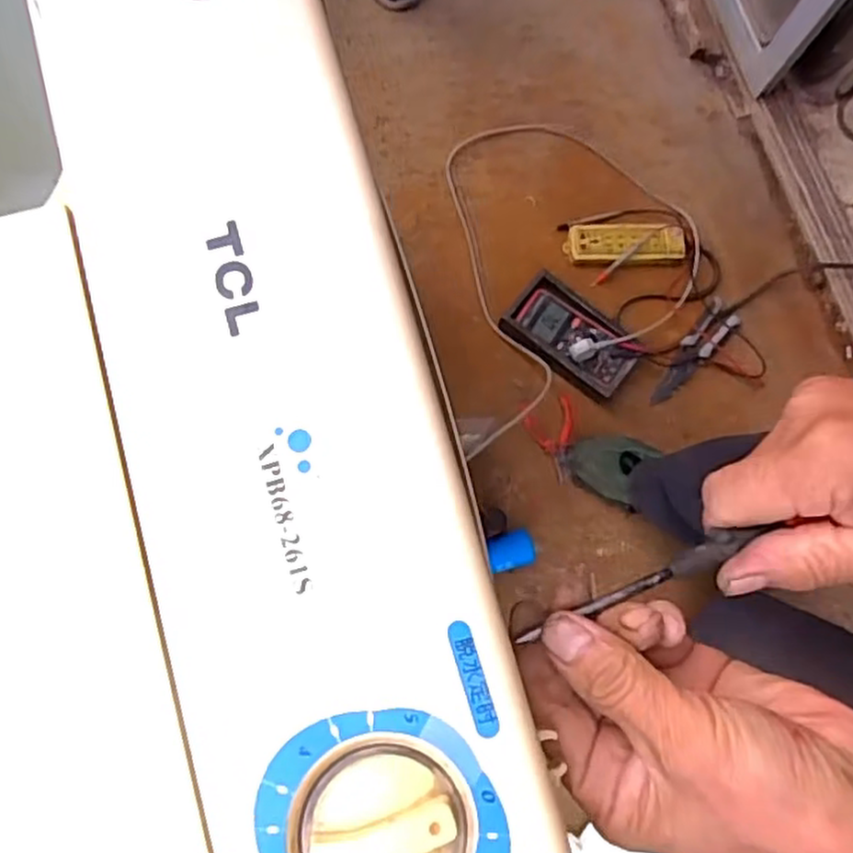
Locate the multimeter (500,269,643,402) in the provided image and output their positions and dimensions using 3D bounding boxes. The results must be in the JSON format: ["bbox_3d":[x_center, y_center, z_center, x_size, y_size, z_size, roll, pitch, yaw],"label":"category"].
[{"bbox_3d":[0.244,-0.148,1.214,0.222,0.039,0.131,42,77,4],"label":"multimeter"}]

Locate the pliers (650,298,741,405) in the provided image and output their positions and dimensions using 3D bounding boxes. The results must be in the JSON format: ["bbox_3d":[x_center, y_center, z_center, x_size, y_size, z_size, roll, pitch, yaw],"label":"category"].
[{"bbox_3d":[0.437,-0.119,1.184,0.054,0.016,0.208,40,77,4],"label":"pliers"}]

